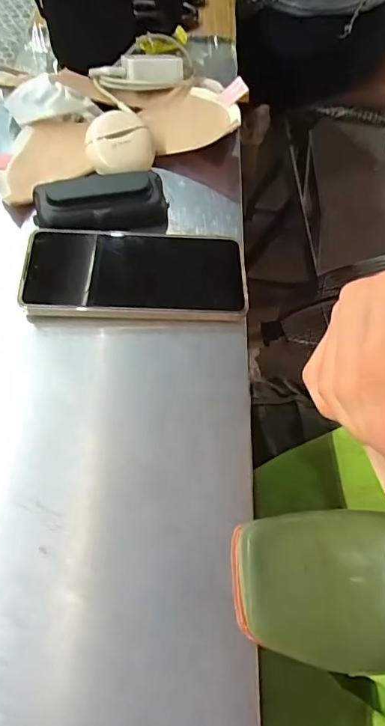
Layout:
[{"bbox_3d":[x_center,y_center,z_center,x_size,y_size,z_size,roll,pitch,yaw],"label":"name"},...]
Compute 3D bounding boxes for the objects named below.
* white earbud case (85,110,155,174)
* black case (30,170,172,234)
[{"bbox_3d":[-0.062,-0.190,0.393,0.058,0.033,0.042,-27,61,-18],"label":"white earbud case"},{"bbox_3d":[-0.074,-0.129,0.371,0.103,0.028,0.046,-11,57,-8],"label":"black case"}]

